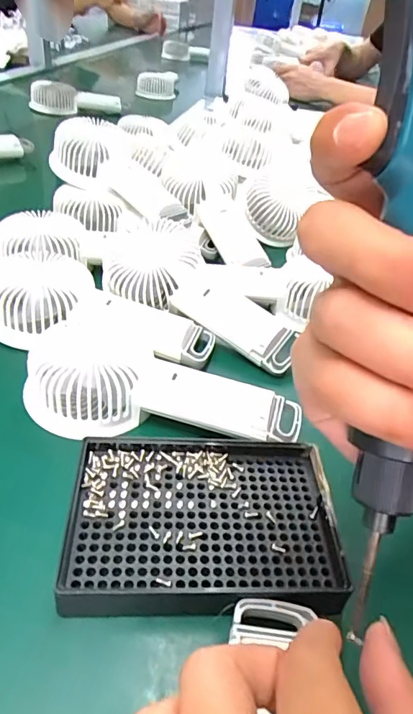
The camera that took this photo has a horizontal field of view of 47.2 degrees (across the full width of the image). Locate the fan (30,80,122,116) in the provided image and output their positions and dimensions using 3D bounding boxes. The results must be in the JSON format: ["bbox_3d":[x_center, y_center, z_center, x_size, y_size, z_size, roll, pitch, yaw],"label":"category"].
[{"bbox_3d":[-0.243,-0.484,0.882,0.159,0.044,0.049,-13,44,-23],"label":"fan"}]

